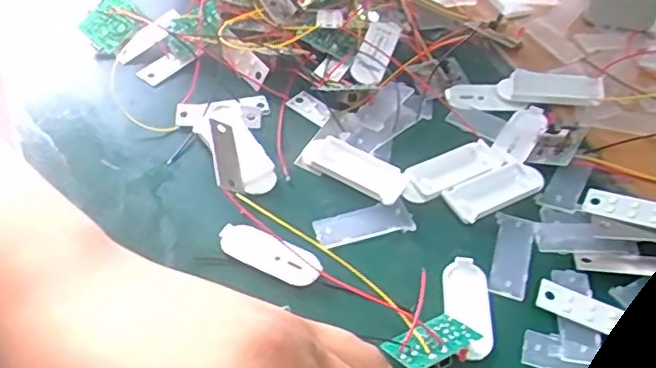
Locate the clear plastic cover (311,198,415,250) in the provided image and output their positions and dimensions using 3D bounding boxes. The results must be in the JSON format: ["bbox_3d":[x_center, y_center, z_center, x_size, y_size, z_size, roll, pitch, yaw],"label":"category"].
[{"bbox_3d":[0.018,0.020,0.327,0.047,0.004,0.018,-14,51,-17],"label":"clear plastic cover"}]

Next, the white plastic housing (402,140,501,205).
[{"bbox_3d":[0.066,-0.008,0.350,0.060,0.006,0.019,-25,55,-25],"label":"white plastic housing"}]

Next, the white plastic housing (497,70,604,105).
[{"bbox_3d":[0.131,-0.056,0.392,0.057,0.012,0.022,12,49,5],"label":"white plastic housing"}]

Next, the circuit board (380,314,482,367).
[{"bbox_3d":[0.041,0.066,0.276,0.036,0.007,0.023,-18,39,-22],"label":"circuit board"}]

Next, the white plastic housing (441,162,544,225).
[{"bbox_3d":[0.087,0.002,0.345,0.055,0.004,0.022,-22,54,-23],"label":"white plastic housing"}]

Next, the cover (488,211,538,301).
[{"bbox_3d":[0.089,0.035,0.322,0.018,0.006,0.047,16,49,8],"label":"cover"}]

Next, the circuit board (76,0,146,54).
[{"bbox_3d":[-0.132,-0.099,0.408,0.026,0.007,0.033,42,85,-6],"label":"circuit board"}]

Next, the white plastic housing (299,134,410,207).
[{"bbox_3d":[0.013,-0.009,0.347,0.056,0.007,0.020,29,52,19],"label":"white plastic housing"}]

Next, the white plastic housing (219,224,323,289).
[{"bbox_3d":[-0.028,0.033,0.310,0.050,0.007,0.016,26,55,15],"label":"white plastic housing"}]

